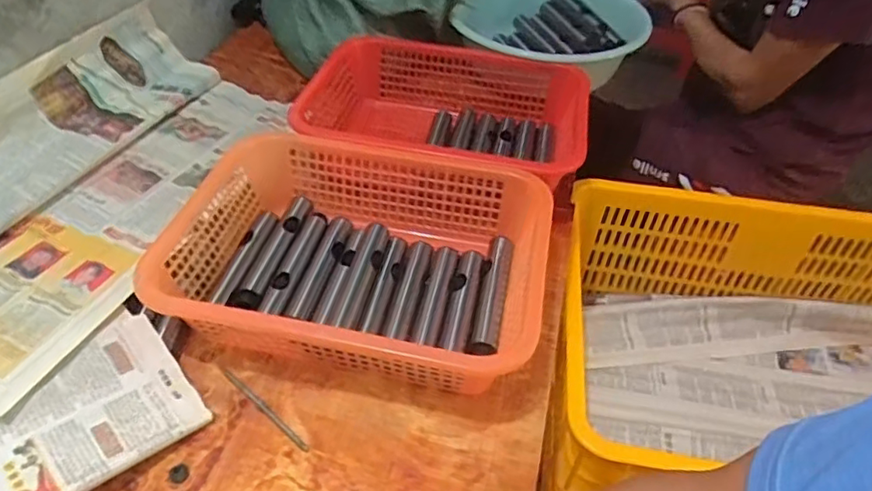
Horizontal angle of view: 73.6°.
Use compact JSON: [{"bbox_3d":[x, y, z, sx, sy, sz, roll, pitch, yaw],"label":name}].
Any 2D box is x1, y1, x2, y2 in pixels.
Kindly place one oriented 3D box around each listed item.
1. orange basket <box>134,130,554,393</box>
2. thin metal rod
[{"bbox_3d":[-0.077,0.017,0.565,0.346,0.104,0.252,11,43,8],"label":"orange basket"},{"bbox_3d":[-0.146,0.138,0.497,0.109,0.005,0.008,32,50,27],"label":"thin metal rod"}]

